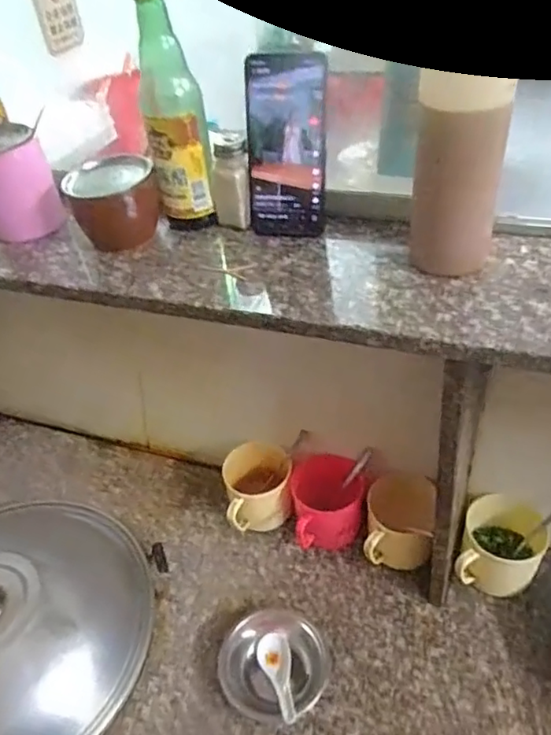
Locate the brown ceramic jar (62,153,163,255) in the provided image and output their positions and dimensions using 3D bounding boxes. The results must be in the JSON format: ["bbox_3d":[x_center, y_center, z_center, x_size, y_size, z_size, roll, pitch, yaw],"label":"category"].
[{"bbox_3d":[-0.167,-0.174,0.618,0.089,0.076,0.071,-18,43,-12],"label":"brown ceramic jar"}]

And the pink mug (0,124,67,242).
[{"bbox_3d":[-0.305,-0.201,0.641,0.110,0.102,0.097,-25,45,-20],"label":"pink mug"}]

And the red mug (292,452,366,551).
[{"bbox_3d":[0.075,0.193,0.817,0.094,0.110,0.097,-6,42,1],"label":"red mug"}]

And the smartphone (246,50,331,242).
[{"bbox_3d":[0.010,-0.208,0.563,0.075,0.164,0.009,7,29,15],"label":"smartphone"}]

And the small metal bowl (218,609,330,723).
[{"bbox_3d":[-0.002,0.348,0.692,0.124,0.059,0.108,9,44,17],"label":"small metal bowl"}]

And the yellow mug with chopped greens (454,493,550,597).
[{"bbox_3d":[0.291,0.233,0.758,0.095,0.090,0.122,12,45,20],"label":"yellow mug with chopped greens"}]

